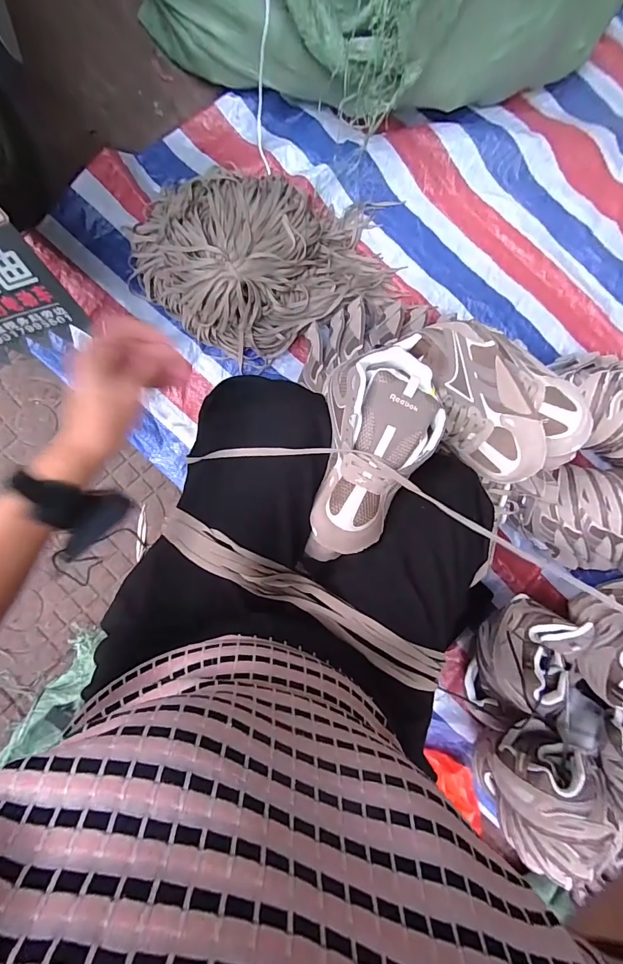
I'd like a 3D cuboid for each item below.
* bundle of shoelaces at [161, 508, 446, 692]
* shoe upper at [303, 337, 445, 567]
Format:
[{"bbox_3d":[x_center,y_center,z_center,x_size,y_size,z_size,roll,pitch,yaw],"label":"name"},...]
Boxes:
[{"bbox_3d":[-0.007,0.136,0.474,0.359,0.063,0.044,31,84,-5],"label":"bundle of shoelaces"},{"bbox_3d":[0.064,-0.026,0.482,0.124,0.075,0.270,18,97,-2],"label":"shoe upper"}]

